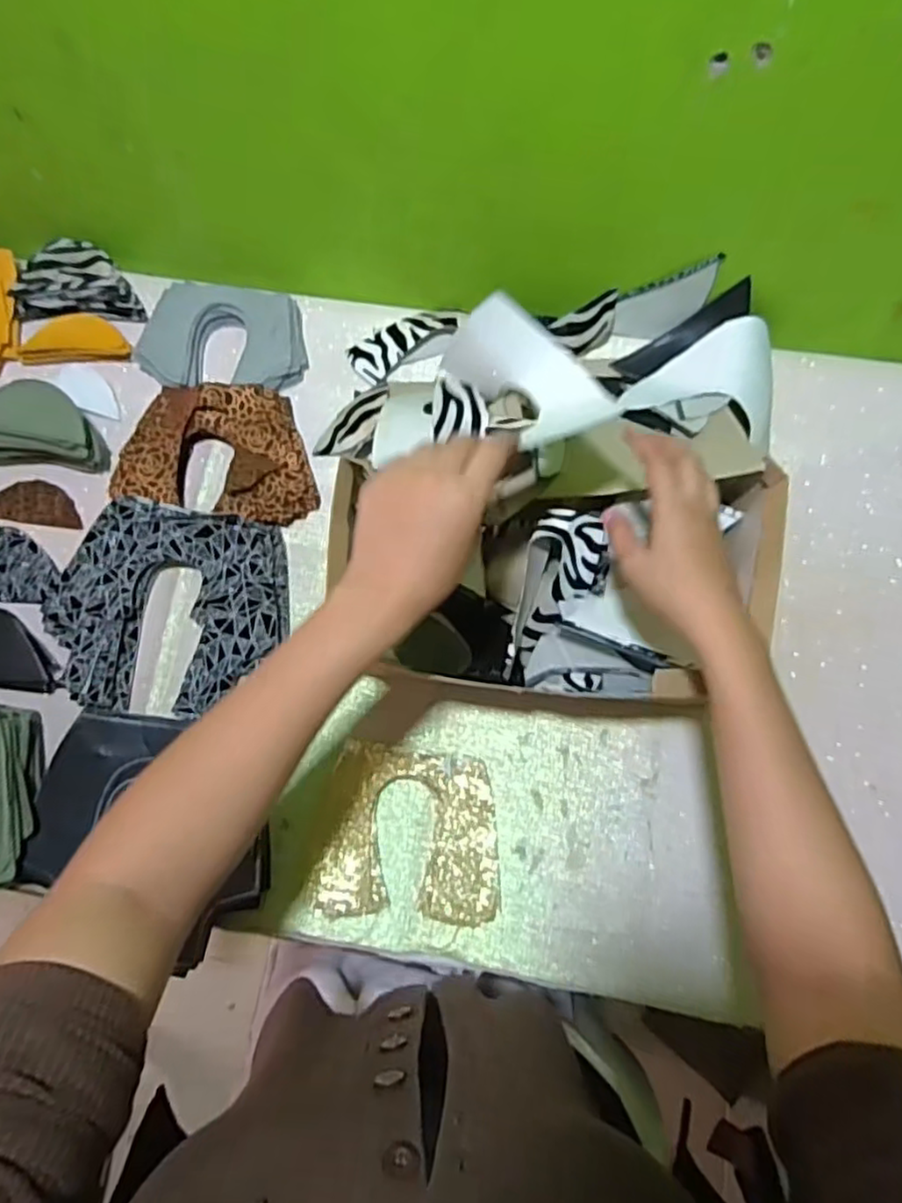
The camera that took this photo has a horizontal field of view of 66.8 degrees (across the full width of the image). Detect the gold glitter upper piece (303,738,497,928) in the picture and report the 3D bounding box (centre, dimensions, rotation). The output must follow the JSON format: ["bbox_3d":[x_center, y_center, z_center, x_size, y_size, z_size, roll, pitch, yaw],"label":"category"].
[{"bbox_3d":[-0.034,0.193,0.567,0.151,0.004,0.134,8,76,2],"label":"gold glitter upper piece"}]

